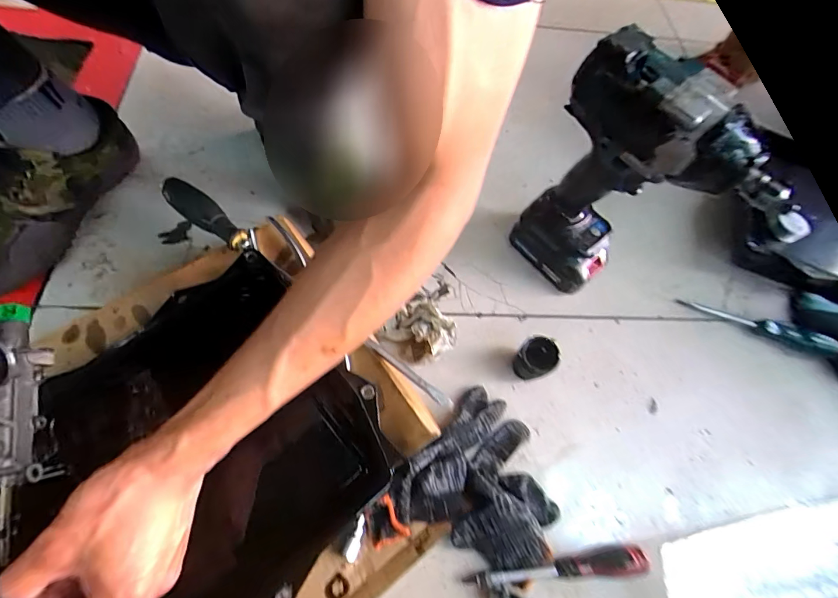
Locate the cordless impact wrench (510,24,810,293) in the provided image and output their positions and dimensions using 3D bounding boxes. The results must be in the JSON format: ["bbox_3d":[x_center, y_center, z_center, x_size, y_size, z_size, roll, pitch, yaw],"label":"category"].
[{"bbox_3d":[0.195,-0.088,0.402,0.069,0.252,0.176,-30,70,-20],"label":"cordless impact wrench"}]

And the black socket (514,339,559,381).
[{"bbox_3d":[0.123,0.065,0.427,0.038,0.047,0.037,1,65,-3],"label":"black socket"}]

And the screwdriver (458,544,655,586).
[{"bbox_3d":[0.122,0.239,0.360,0.157,0.026,0.020,-4,65,-5],"label":"screwdriver"}]

